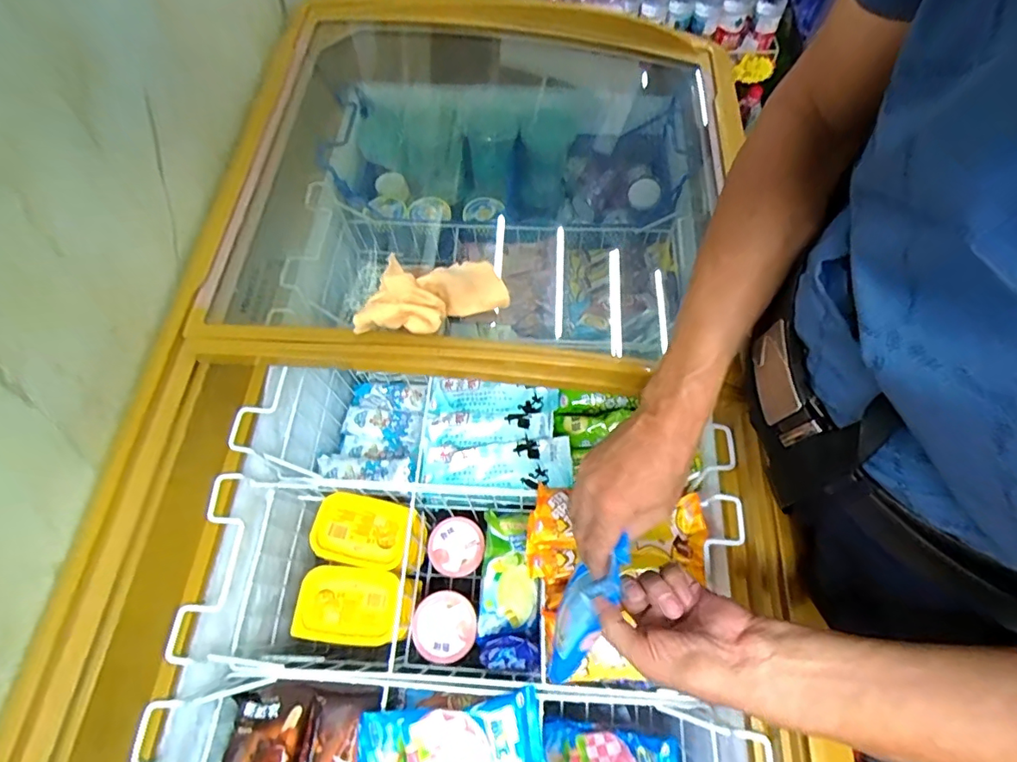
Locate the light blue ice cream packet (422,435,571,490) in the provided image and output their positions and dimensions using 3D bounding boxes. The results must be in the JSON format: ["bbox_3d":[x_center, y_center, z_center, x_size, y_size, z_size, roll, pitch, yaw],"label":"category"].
[{"bbox_3d":[-0.016,0.108,0.659,0.190,0.017,0.064,-5,65,0],"label":"light blue ice cream packet"}]

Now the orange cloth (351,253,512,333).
[{"bbox_3d":[-0.084,-0.094,0.532,0.157,0.046,0.097,-17,65,-20],"label":"orange cloth"}]

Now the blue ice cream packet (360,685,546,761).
[{"bbox_3d":[-0.058,0.385,0.528,0.185,0.031,0.095,-8,65,-2],"label":"blue ice cream packet"}]

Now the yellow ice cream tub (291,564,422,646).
[{"bbox_3d":[-0.191,0.283,0.644,0.131,0.064,0.088,4,65,4],"label":"yellow ice cream tub"}]

